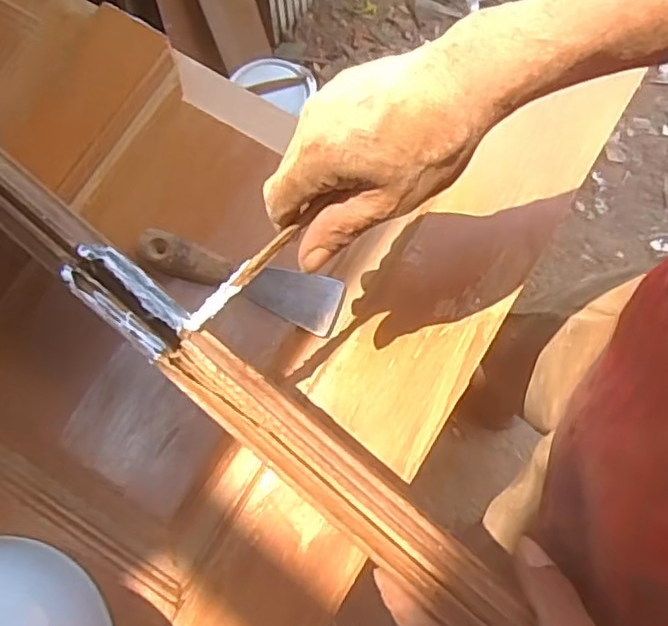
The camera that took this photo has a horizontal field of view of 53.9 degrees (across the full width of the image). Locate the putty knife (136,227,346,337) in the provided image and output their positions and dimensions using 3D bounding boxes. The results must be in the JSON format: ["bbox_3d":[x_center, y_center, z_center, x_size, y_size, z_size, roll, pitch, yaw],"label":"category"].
[{"bbox_3d":[-0.073,-0.030,0.522,0.161,0.030,0.042,18,77,5],"label":"putty knife"}]

